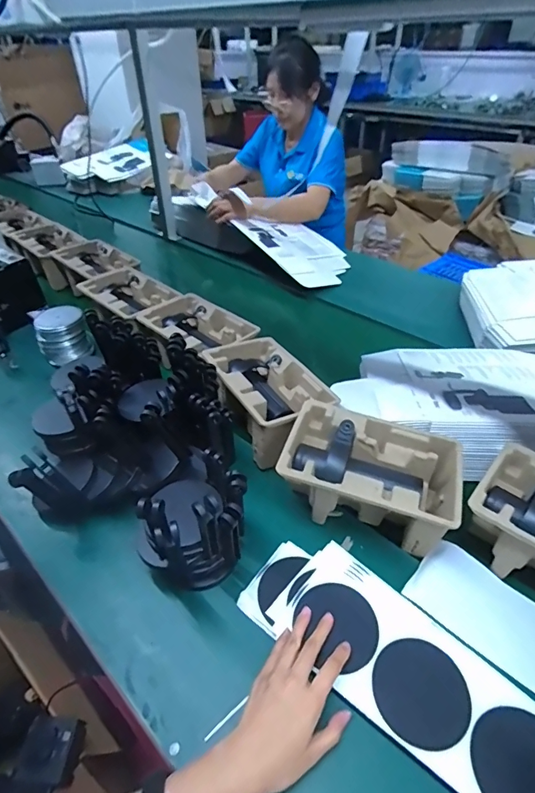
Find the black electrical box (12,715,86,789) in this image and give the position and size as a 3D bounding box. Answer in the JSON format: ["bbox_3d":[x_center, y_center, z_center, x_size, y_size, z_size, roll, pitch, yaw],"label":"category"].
[{"bbox_3d":[-0.321,0.530,0.627,0.073,0.057,0.076,4,40,0],"label":"black electrical box"}]

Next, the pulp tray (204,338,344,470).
[{"bbox_3d":[-0.001,-0.008,0.716,0.147,0.092,0.228,-18,45,-24],"label":"pulp tray"}]

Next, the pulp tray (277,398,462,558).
[{"bbox_3d":[0.135,0.112,0.581,0.218,0.098,0.135,16,41,14],"label":"pulp tray"}]

